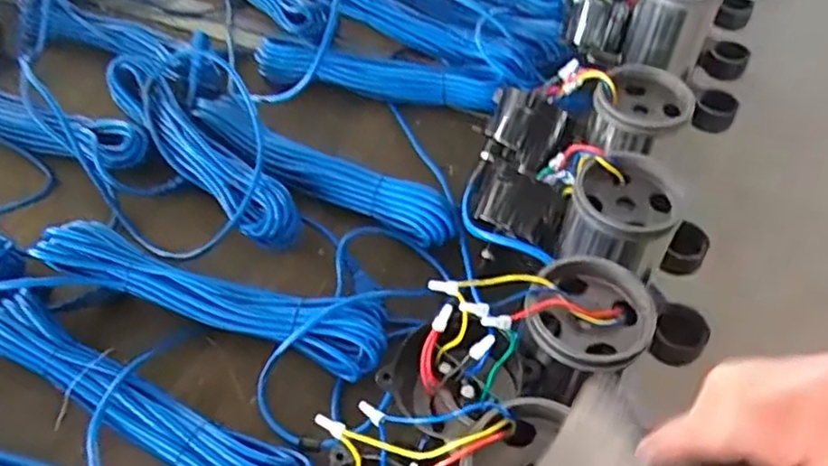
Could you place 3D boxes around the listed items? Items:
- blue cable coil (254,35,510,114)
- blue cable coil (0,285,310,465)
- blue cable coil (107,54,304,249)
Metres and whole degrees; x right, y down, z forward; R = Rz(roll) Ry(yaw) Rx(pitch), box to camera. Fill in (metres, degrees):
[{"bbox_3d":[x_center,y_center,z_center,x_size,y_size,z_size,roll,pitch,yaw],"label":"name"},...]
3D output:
[{"bbox_3d":[-0.050,-0.208,0.882,0.332,0.045,0.060,13,52,9],"label":"blue cable coil"},{"bbox_3d":[-0.250,0.149,0.590,0.362,0.049,0.072,26,55,18],"label":"blue cable coil"},{"bbox_3d":[-0.254,-0.108,0.774,0.068,0.038,0.336,-37,60,-27],"label":"blue cable coil"}]

